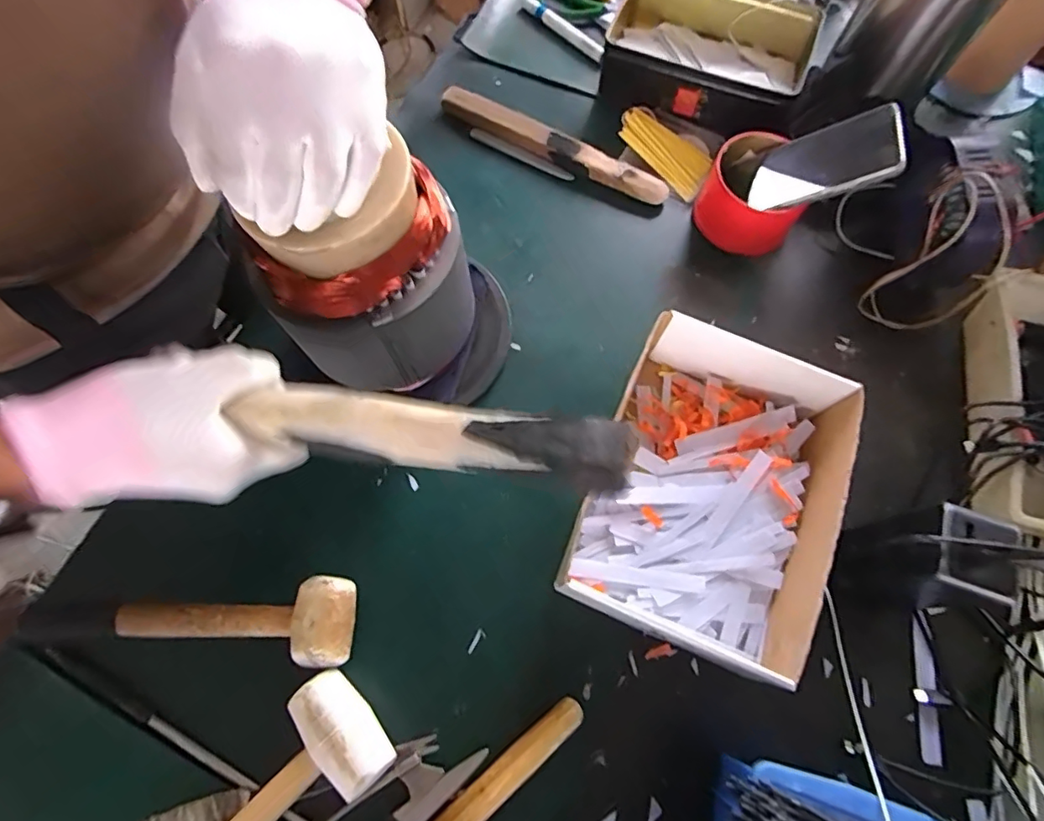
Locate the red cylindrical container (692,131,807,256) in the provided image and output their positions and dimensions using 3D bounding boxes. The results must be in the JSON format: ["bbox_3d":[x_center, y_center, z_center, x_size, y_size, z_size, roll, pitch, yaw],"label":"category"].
[{"bbox_3d":[0.235,-0.223,0.546,0.095,0.057,0.110,27,71,10],"label":"red cylindrical container"}]

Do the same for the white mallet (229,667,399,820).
[{"bbox_3d":[-0.178,0.267,0.365,0.172,0.041,0.082,-39,73,-14],"label":"white mallet"}]

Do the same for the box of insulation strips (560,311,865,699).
[{"bbox_3d":[0.151,0.069,0.435,0.187,0.069,0.251,21,70,8],"label":"box of insulation strips"}]

